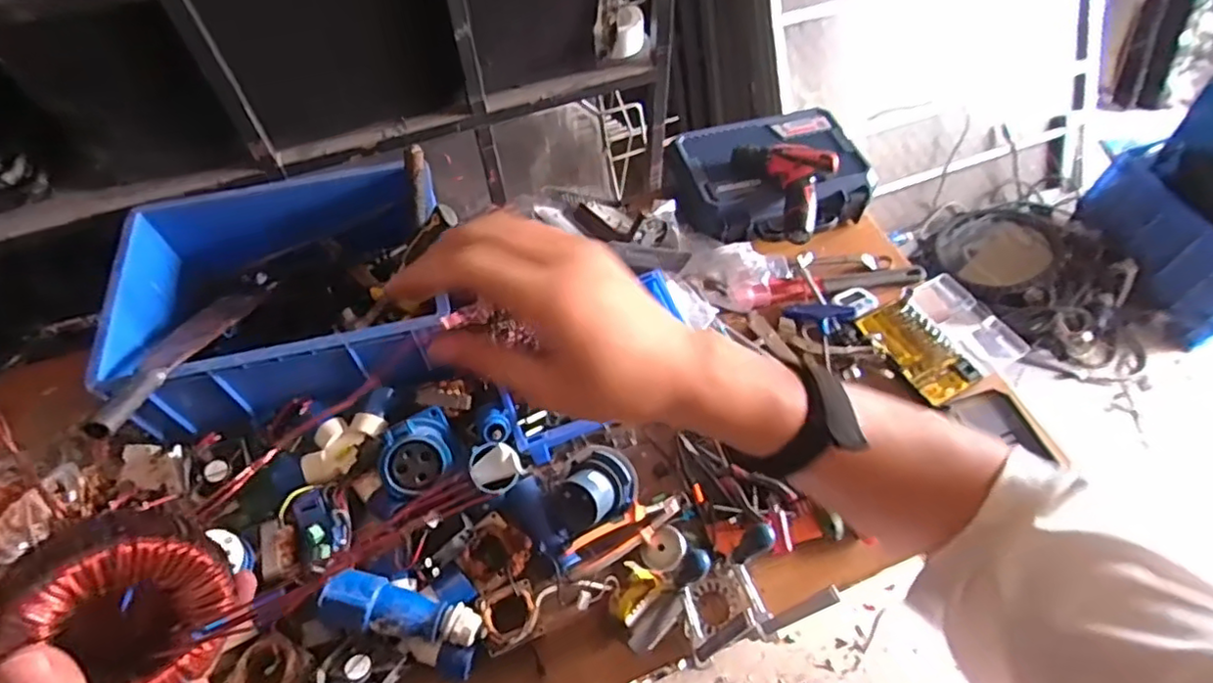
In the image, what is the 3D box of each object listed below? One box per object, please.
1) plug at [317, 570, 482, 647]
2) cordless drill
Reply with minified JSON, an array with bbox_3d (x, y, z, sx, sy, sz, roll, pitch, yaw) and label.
[{"bbox_3d":[-0.259,0.341,0.784,0.192,0.071,0.061,16,46,-7],"label":"plug"},{"bbox_3d":[0.301,-0.274,1.122,0.178,0.088,0.181,0,55,0],"label":"cordless drill"}]

